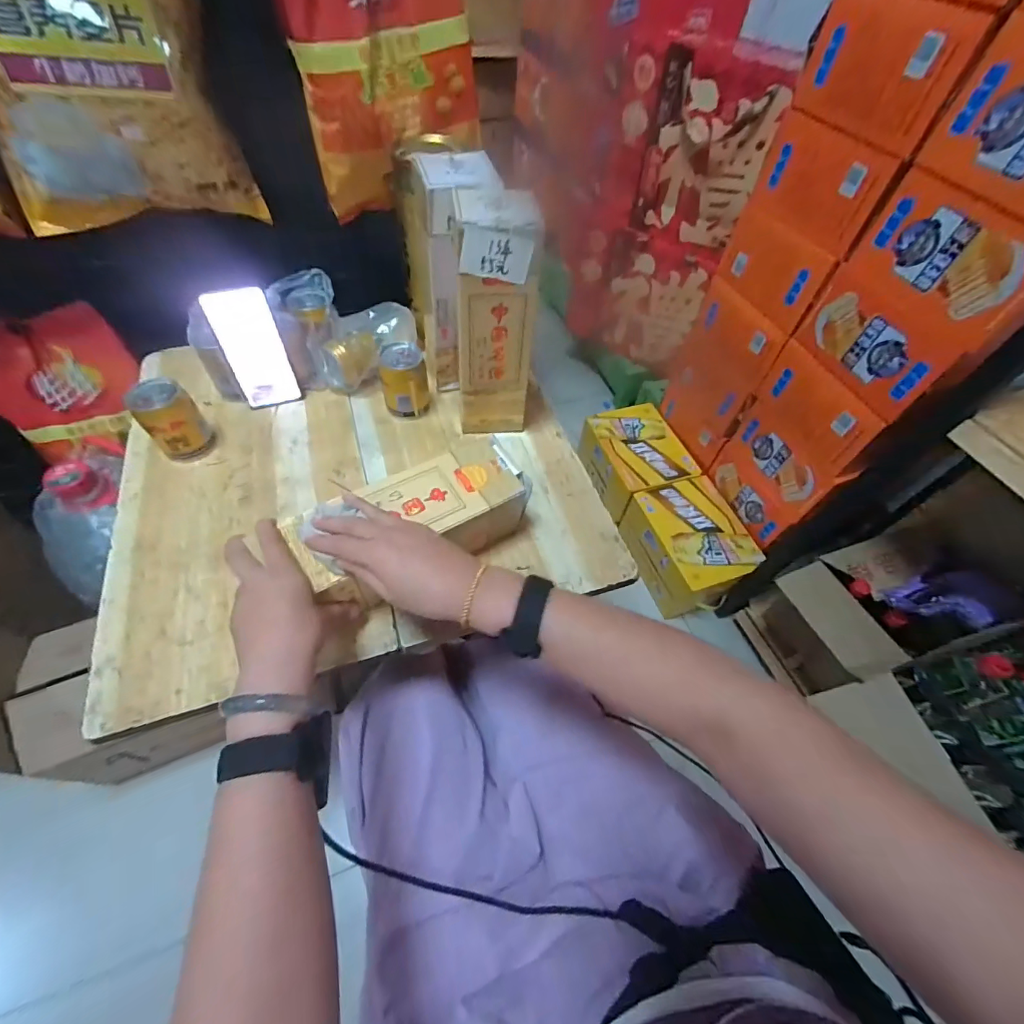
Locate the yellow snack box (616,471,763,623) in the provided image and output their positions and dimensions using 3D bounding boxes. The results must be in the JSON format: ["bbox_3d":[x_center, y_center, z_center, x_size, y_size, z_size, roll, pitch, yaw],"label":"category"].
[{"bbox_3d":[0.433,0.083,1.118,0.210,0.184,0.281,-16,58,-15],"label":"yellow snack box"}]

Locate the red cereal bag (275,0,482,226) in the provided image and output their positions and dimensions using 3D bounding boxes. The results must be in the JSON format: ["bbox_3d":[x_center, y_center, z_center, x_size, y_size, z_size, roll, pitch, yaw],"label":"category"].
[{"bbox_3d":[-0.162,-0.584,0.556,0.236,0.341,0.057,-29,49,-15],"label":"red cereal bag"}]

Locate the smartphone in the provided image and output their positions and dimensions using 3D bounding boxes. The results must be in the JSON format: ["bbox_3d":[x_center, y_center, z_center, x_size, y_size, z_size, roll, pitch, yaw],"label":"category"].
[{"bbox_3d":[-0.346,-0.216,0.619,0.073,0.162,0.008,-19,51,-18],"label":"smartphone"}]

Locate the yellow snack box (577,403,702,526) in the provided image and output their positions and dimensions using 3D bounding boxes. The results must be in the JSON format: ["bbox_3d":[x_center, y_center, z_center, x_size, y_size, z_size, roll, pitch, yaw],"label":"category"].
[{"bbox_3d":[0.330,-0.157,1.254,0.220,0.121,0.304,-14,57,-13],"label":"yellow snack box"}]

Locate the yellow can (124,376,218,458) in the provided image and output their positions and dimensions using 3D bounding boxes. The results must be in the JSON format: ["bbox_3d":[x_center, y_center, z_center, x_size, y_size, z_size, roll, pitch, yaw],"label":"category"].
[{"bbox_3d":[-0.430,-0.115,0.581,0.064,0.091,0.061,-35,64,-24],"label":"yellow can"}]

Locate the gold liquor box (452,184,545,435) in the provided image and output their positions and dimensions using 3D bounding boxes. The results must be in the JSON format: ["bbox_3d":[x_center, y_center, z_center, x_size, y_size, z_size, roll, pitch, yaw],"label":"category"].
[{"bbox_3d":[-0.023,-0.233,0.580,0.090,0.284,0.098,-3,56,-6],"label":"gold liquor box"}]

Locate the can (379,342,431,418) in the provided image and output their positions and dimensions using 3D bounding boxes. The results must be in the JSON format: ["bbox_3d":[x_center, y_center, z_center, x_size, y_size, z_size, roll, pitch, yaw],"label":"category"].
[{"bbox_3d":[-0.152,-0.186,0.654,0.062,0.092,0.059,2,55,-3],"label":"can"}]

